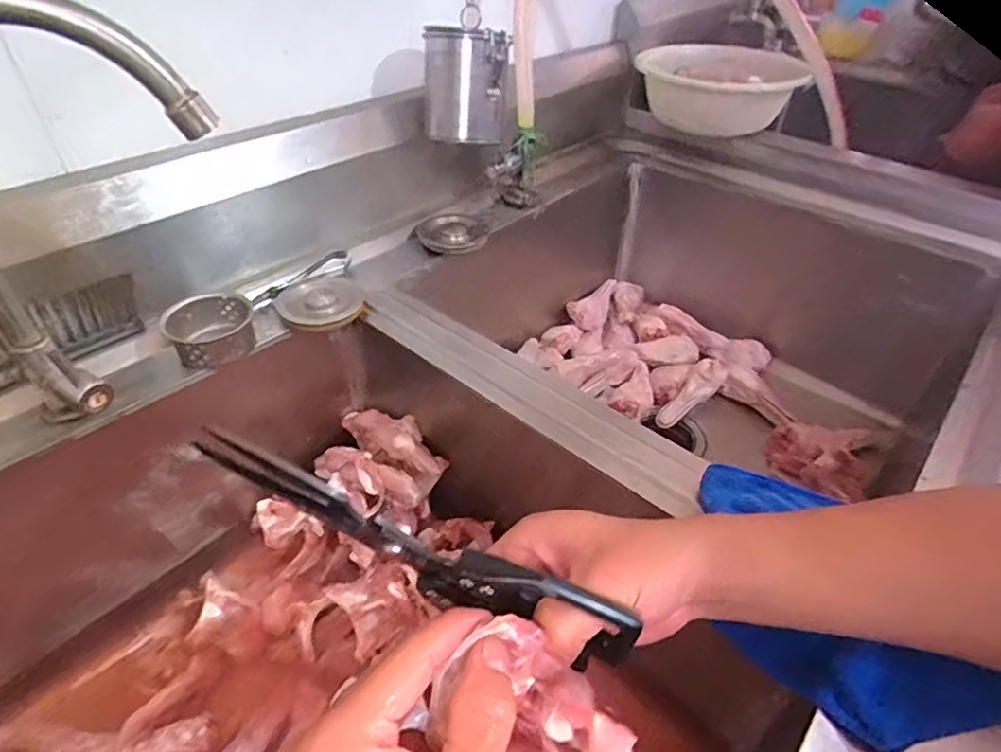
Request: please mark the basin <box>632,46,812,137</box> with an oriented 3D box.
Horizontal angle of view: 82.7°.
[{"bbox_3d":[0.327,-0.430,0.861,0.220,0.103,0.208,1,41,-1],"label":"basin"}]

